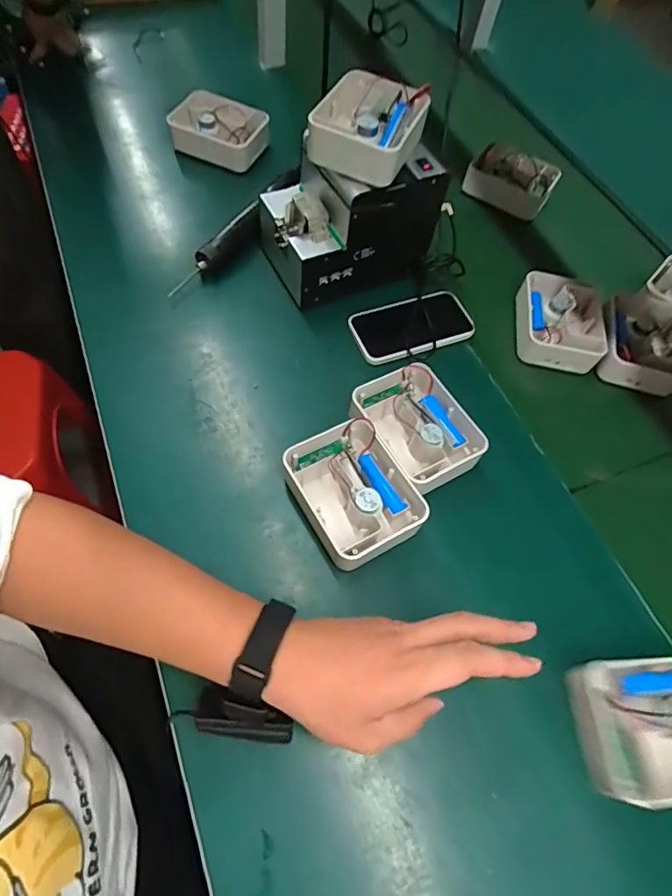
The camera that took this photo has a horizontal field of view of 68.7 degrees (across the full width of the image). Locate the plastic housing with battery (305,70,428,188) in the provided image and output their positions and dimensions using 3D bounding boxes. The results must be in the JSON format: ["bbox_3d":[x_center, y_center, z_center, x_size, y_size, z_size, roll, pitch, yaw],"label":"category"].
[{"bbox_3d":[0.034,-0.340,0.518,0.098,0.050,0.108,21,61,6],"label":"plastic housing with battery"}]

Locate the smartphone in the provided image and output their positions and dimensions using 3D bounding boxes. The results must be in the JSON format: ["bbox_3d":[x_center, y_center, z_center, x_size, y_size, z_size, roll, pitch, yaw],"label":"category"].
[{"bbox_3d":[0.096,-0.154,0.609,0.147,0.011,0.081,-17,64,-15],"label":"smartphone"}]

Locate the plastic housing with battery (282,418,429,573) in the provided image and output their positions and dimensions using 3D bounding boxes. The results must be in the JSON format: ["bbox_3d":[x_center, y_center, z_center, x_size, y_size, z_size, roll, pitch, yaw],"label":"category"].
[{"bbox_3d":[0.018,0.046,0.482,0.103,0.042,0.131,-23,65,-18],"label":"plastic housing with battery"}]

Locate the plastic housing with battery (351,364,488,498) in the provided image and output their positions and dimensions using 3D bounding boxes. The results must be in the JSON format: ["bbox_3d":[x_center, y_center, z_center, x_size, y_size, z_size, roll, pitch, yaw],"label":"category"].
[{"bbox_3d":[0.084,-0.022,0.522,0.109,0.039,0.131,-25,66,-18],"label":"plastic housing with battery"}]

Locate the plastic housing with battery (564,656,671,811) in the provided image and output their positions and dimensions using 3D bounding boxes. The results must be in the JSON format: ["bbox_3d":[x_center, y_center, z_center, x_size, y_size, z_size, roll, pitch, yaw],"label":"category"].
[{"bbox_3d":[0.270,0.229,0.407,0.140,0.042,0.100,-1,61,-6],"label":"plastic housing with battery"}]

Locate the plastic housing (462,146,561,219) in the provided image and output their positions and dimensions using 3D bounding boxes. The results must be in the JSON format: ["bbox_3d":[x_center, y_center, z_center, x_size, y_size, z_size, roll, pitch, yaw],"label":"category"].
[{"bbox_3d":[0.278,-0.426,0.781,0.129,0.044,0.096,26,61,9],"label":"plastic housing"}]

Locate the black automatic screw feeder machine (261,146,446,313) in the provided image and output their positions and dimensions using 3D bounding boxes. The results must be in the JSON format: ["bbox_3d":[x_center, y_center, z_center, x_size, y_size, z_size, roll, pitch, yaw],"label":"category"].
[{"bbox_3d":[0.014,-0.285,0.604,0.194,0.140,0.133,-18,64,-15],"label":"black automatic screw feeder machine"}]

